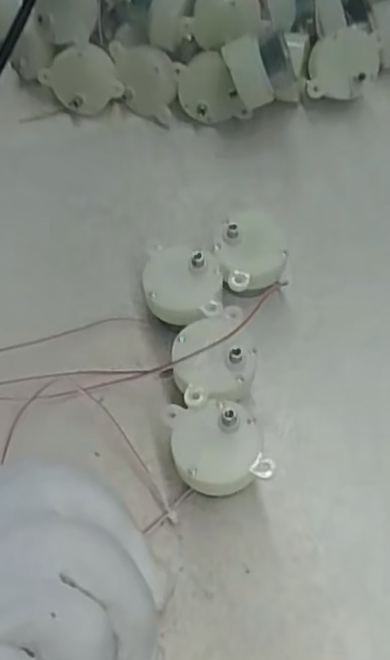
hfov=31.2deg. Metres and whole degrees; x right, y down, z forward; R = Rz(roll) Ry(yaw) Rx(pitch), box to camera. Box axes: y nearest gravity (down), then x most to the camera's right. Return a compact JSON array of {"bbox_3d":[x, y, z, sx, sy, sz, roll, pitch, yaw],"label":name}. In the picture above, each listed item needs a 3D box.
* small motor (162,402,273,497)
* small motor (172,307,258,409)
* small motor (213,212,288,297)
[{"bbox_3d":[0.009,0.044,0.252,0.032,0.025,0.032,-13,60,-3],"label":"small motor"},{"bbox_3d":[0.008,0.015,0.267,0.031,0.028,0.035,-10,60,-2],"label":"small motor"},{"bbox_3d":[0.023,-0.028,0.288,0.027,0.028,0.028,-2,60,3],"label":"small motor"}]

